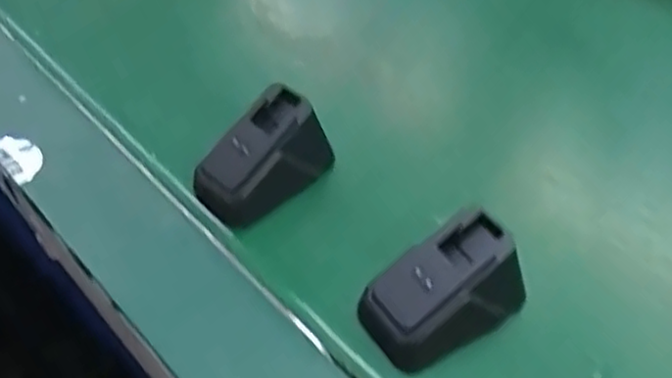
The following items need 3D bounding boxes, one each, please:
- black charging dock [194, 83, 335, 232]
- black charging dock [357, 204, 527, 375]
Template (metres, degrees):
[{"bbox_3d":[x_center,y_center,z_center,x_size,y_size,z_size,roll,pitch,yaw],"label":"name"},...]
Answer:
[{"bbox_3d":[-0.036,-0.015,0.348,0.068,0.041,0.040,-34,55,-29],"label":"black charging dock"},{"bbox_3d":[0.044,0.039,0.297,0.069,0.039,0.046,-21,49,-20],"label":"black charging dock"}]

